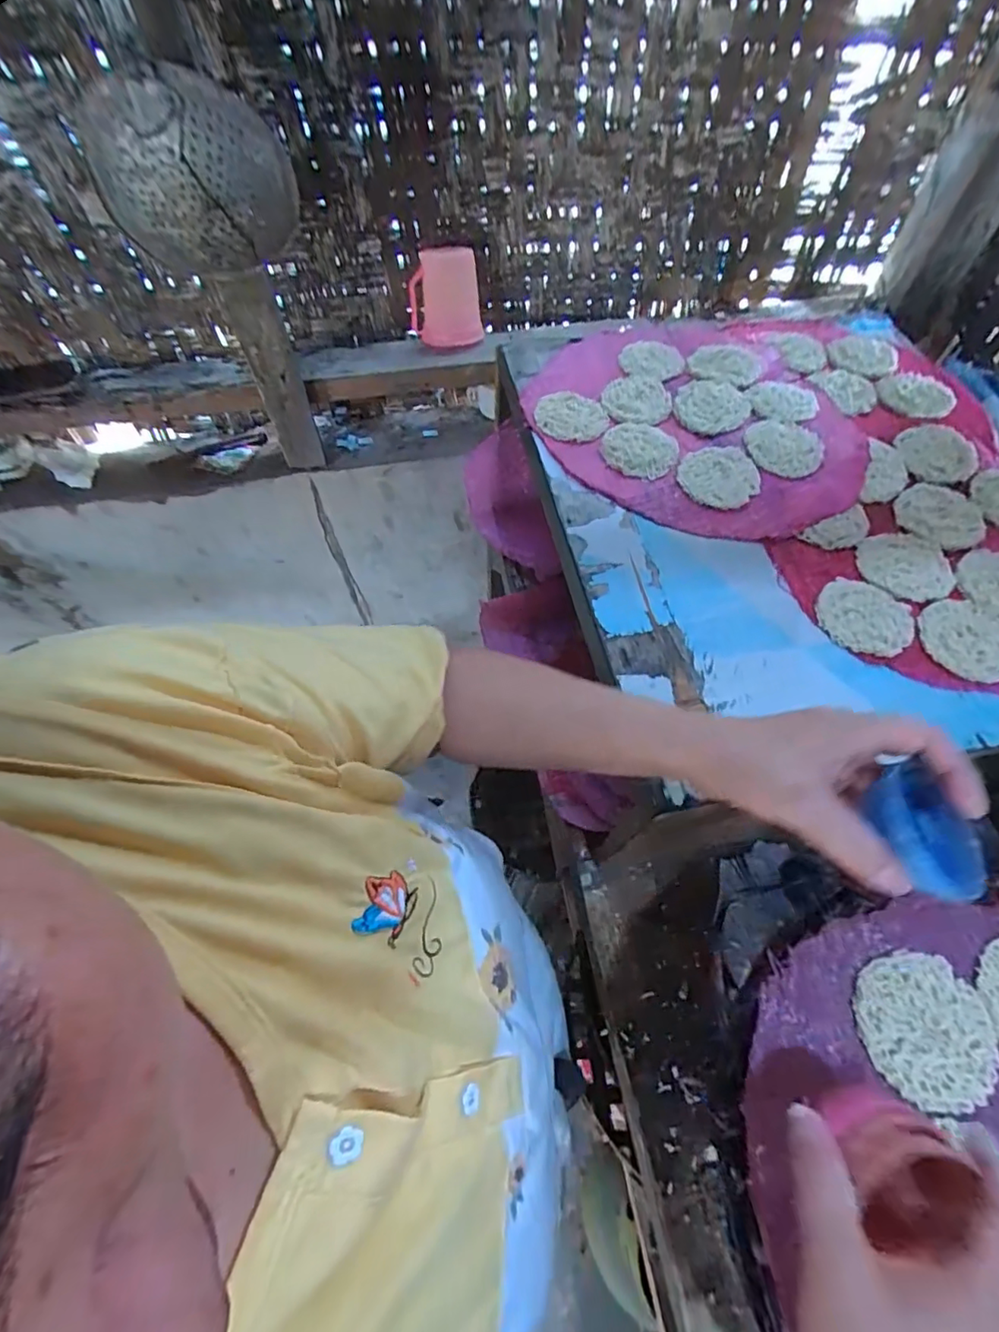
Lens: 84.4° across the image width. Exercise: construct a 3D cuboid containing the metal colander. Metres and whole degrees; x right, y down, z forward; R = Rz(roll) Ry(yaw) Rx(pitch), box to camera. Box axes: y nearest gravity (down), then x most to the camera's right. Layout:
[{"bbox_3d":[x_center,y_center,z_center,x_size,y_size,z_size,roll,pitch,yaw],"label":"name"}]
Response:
[{"bbox_3d":[-0.300,-0.485,0.548,0.181,0.156,0.100,-23,62,-12],"label":"metal colander"}]

